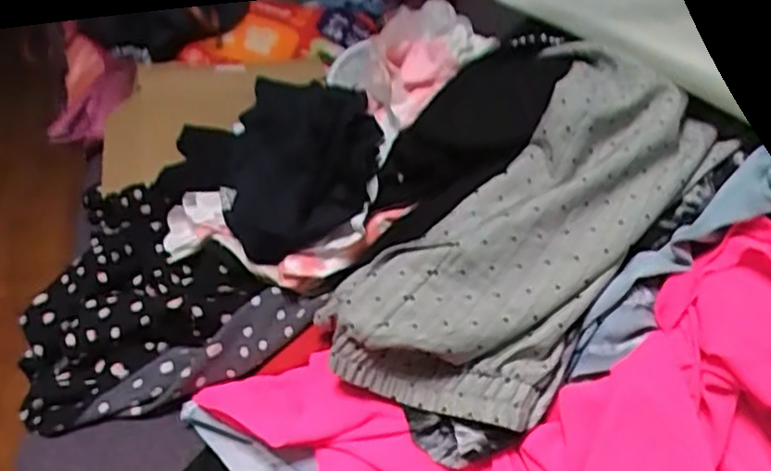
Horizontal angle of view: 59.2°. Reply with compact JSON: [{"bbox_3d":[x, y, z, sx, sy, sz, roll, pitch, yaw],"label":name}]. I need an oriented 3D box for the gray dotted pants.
[{"bbox_3d":[0.124,-0.004,0.597,0.396,0.112,0.185,-44,45,-8],"label":"gray dotted pants"}]

